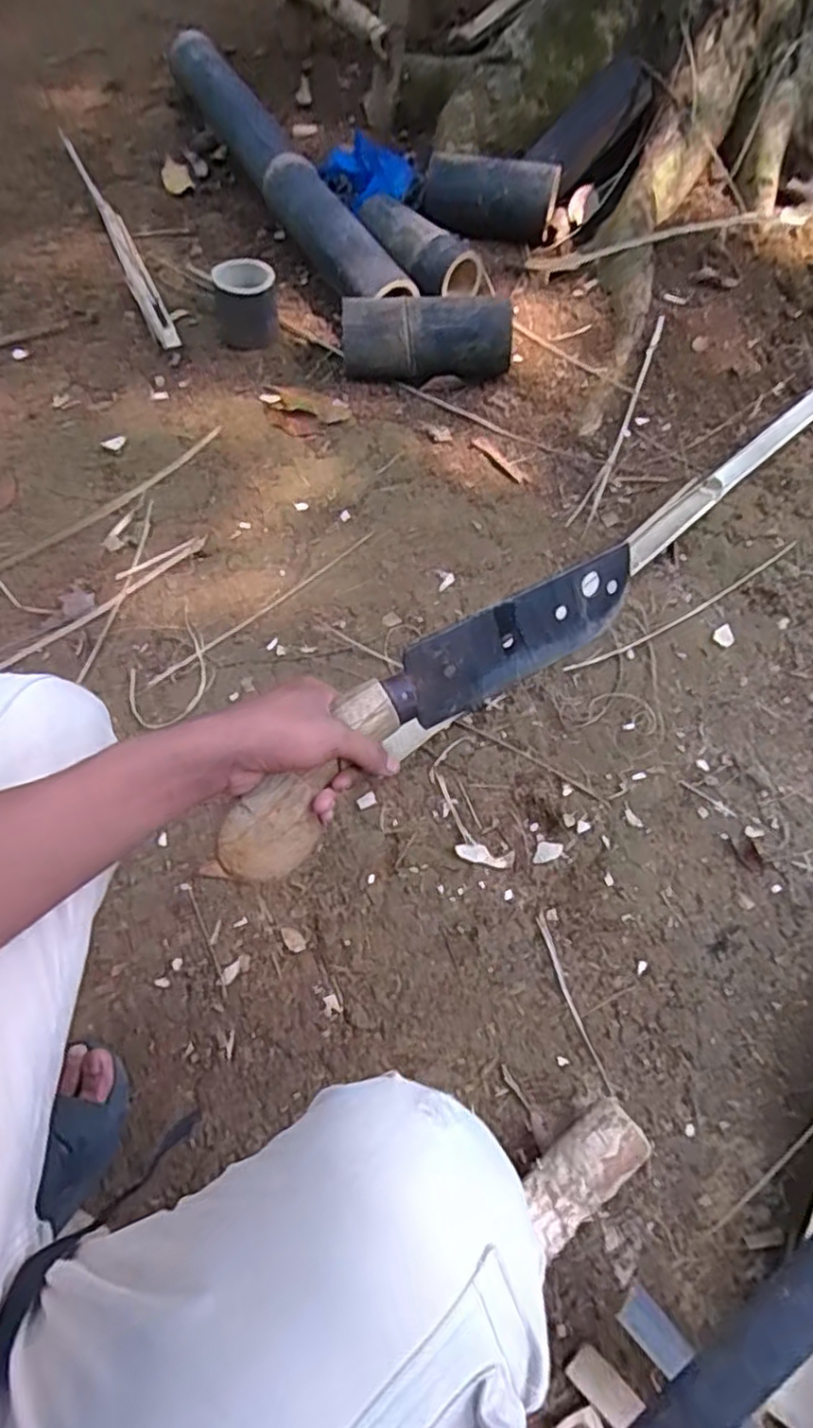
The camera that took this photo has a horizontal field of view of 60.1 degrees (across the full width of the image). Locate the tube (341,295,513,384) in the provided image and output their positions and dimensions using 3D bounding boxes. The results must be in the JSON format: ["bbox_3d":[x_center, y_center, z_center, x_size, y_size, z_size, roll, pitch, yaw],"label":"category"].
[{"bbox_3d":[0.028,-0.554,1.039,0.248,0.094,0.089,-7,67,0],"label":"tube"}]

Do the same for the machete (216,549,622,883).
[{"bbox_3d":[0.018,-0.017,0.519,0.367,0.084,0.045,-36,33,-17],"label":"machete"}]

